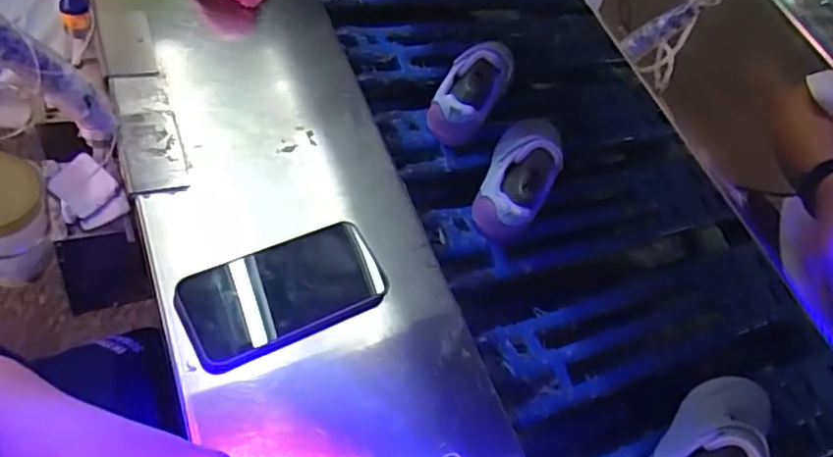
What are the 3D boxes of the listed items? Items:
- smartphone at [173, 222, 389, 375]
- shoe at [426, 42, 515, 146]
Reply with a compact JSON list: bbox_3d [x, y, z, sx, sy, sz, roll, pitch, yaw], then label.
[{"bbox_3d":[-0.105,0.051,0.496,0.164,0.018,0.079,-22,75,-27],"label":"smartphone"},{"bbox_3d":[0.061,-0.157,0.698,0.067,0.076,0.118,26,61,11],"label":"shoe"}]

